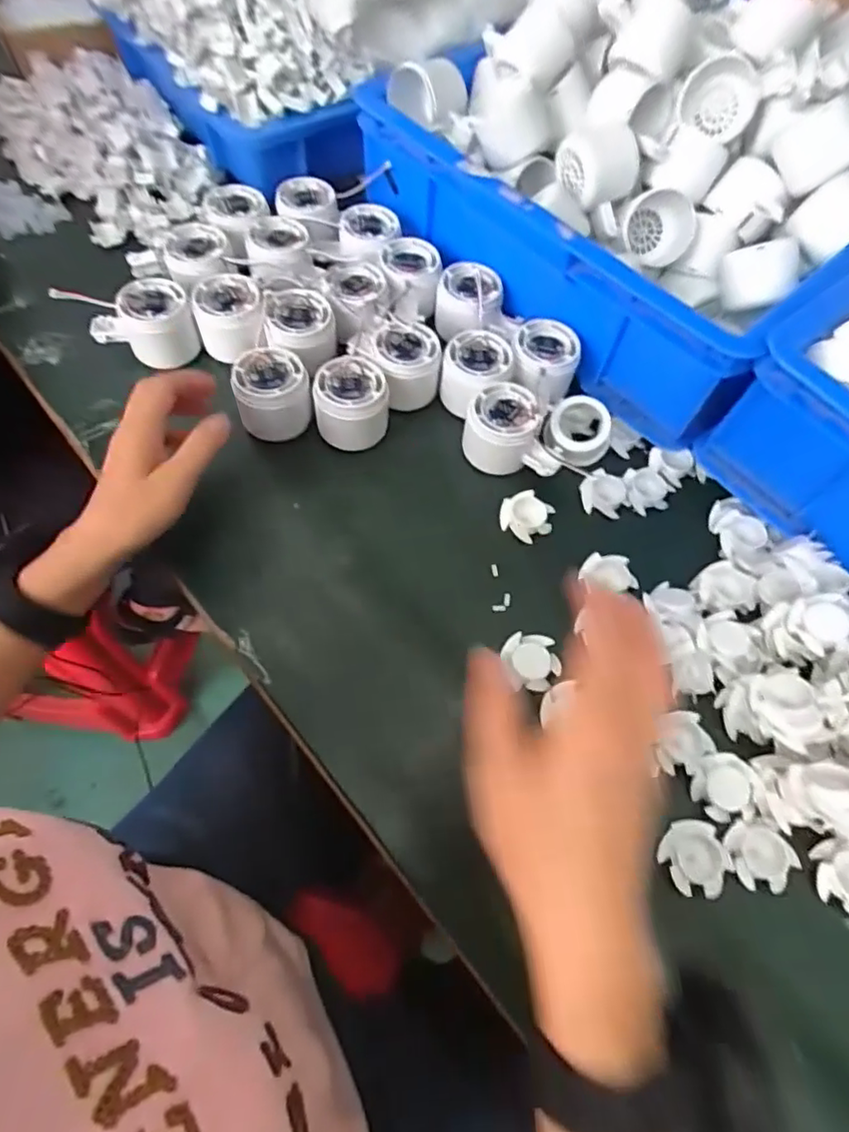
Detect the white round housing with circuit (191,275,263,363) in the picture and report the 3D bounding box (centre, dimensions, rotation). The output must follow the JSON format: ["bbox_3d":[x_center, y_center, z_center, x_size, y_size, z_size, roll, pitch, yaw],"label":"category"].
[{"bbox_3d":[-0.166,-0.213,0.520,0.054,0.050,0.053,1,63,-2],"label":"white round housing with circuit"}]

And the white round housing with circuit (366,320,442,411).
[{"bbox_3d":[-0.016,-0.168,0.510,0.059,0.048,0.057,1,63,-2],"label":"white round housing with circuit"}]

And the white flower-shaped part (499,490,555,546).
[{"bbox_3d":[0.081,-0.039,0.477,0.040,0.014,0.034,42,68,17],"label":"white flower-shaped part"}]

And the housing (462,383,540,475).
[{"bbox_3d":[0.060,-0.110,0.488,0.054,0.051,0.050,1,63,-2],"label":"housing"}]

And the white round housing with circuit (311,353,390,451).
[{"bbox_3d":[-0.058,-0.130,0.486,0.058,0.047,0.064,-5,63,-6],"label":"white round housing with circuit"}]

